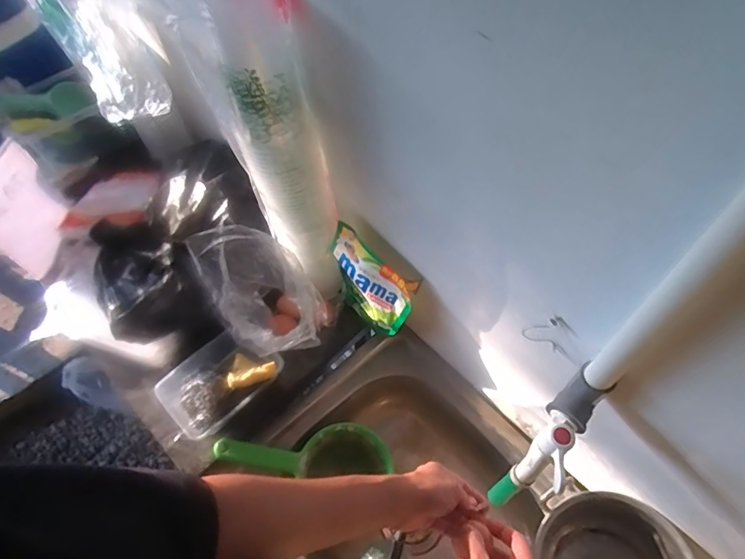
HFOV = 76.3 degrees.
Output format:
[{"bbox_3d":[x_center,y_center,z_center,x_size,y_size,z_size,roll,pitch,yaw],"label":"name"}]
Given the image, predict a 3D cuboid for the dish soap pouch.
[{"bbox_3d":[-0.001,0.021,0.749,0.154,0.212,0.050,40,71,21],"label":"dish soap pouch"}]

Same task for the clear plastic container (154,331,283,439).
[{"bbox_3d":[-0.240,0.154,0.735,0.176,0.048,0.120,-38,66,-15],"label":"clear plastic container"}]

